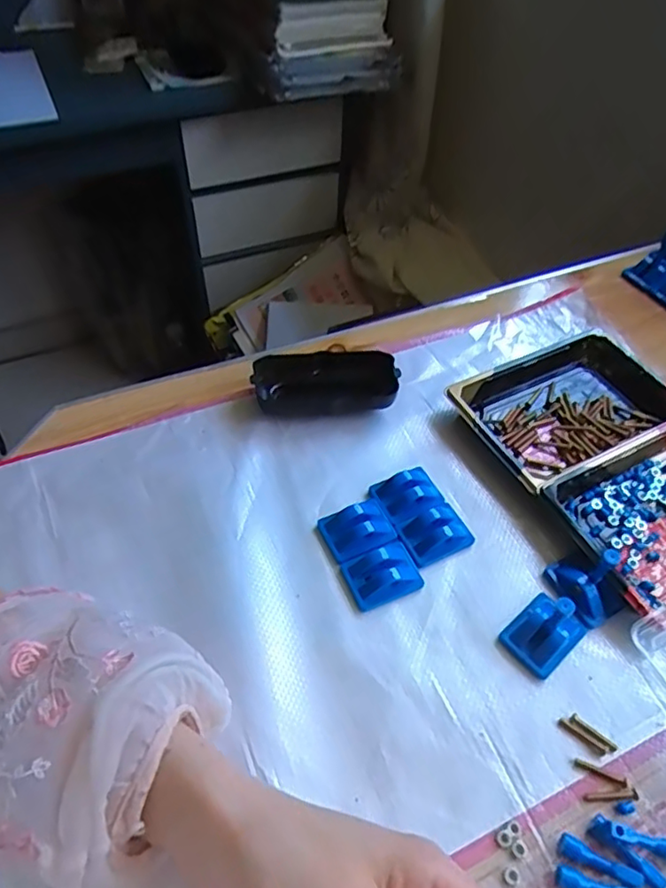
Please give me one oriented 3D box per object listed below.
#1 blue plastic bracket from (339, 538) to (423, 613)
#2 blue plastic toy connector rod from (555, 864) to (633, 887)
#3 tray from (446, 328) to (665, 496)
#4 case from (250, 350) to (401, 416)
[{"bbox_3d":[0.032,0.081,0.375,0.046,0.015,0.034,-19,54,-17],"label":"blue plastic bracket"},{"bbox_3d":[0.124,0.207,0.278,0.040,0.008,0.009,12,51,8],"label":"blue plastic toy connector rod"},{"bbox_3d":[0.182,-0.028,0.463,0.164,0.024,0.107,-21,54,-18],"label":"tray"},{"bbox_3d":[-0.006,-0.047,0.463,0.108,0.024,0.053,-1,51,-3],"label":"case"}]

